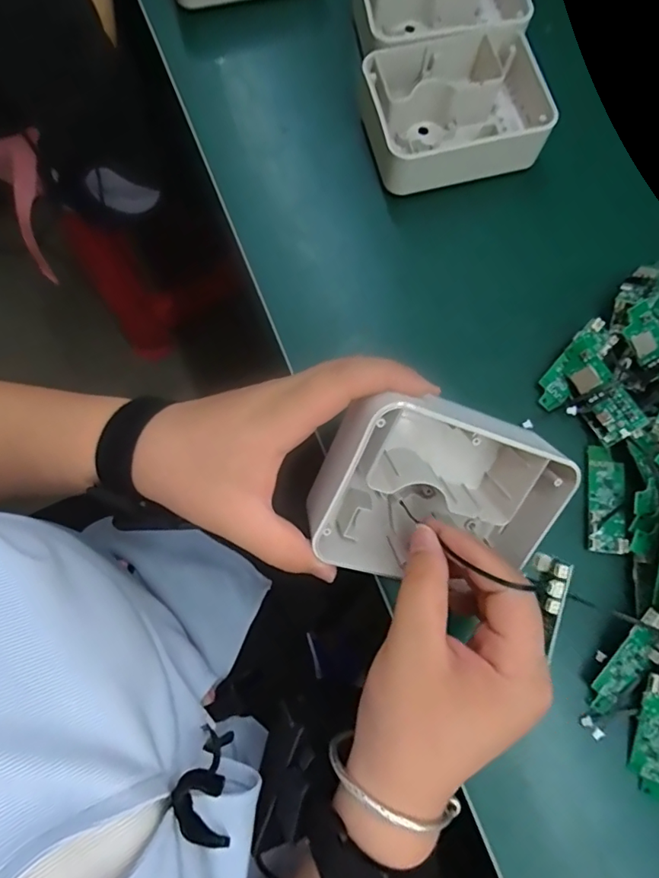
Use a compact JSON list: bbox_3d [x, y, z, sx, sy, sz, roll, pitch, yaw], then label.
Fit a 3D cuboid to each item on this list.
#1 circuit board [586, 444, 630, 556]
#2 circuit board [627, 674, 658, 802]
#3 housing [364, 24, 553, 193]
[{"bbox_3d":[0.184,0.040,0.329,0.022,0.008,0.069,6,76,2],"label":"circuit board"},{"bbox_3d":[0.194,0.178,0.293,0.023,0.005,0.068,11,89,24],"label":"circuit board"},{"bbox_3d":[0.099,-0.252,0.386,0.138,0.050,0.098,-9,76,-2],"label":"housing"}]

